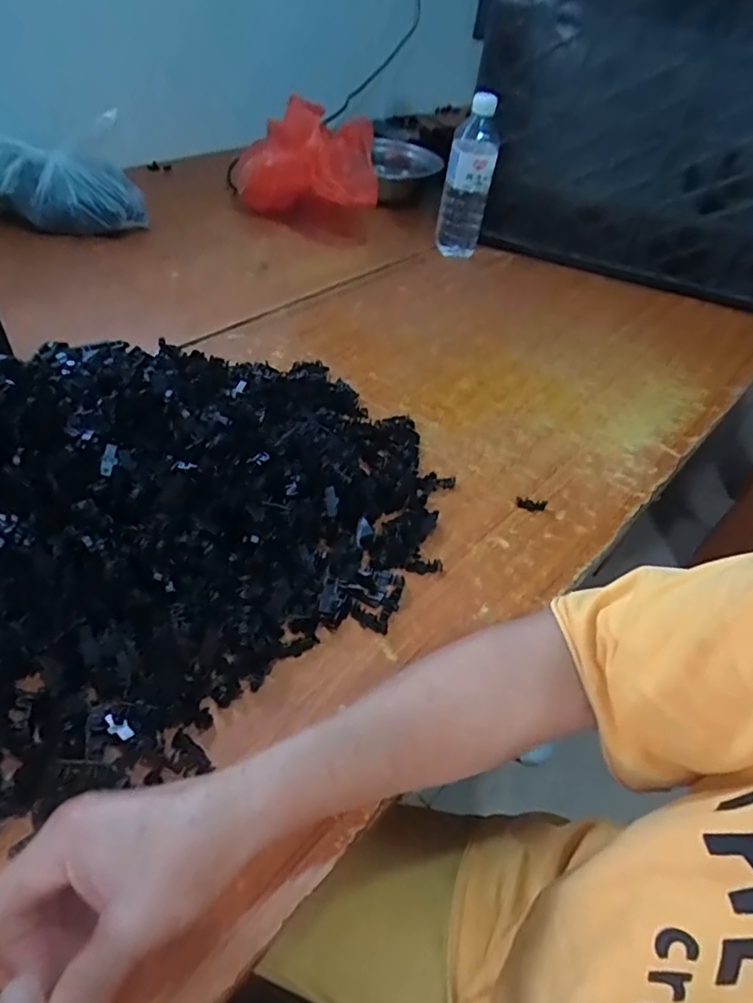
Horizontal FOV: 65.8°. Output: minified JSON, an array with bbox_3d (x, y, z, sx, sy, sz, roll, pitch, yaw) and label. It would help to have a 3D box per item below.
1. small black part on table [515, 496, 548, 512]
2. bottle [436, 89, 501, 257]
[{"bbox_3d":[0.152,0.003,0.566,0.033,0.006,0.014,2,47,-6],"label":"small black part on table"},{"bbox_3d":[0.140,-0.493,0.886,0.071,0.198,0.067,6,46,-2],"label":"bottle"}]

